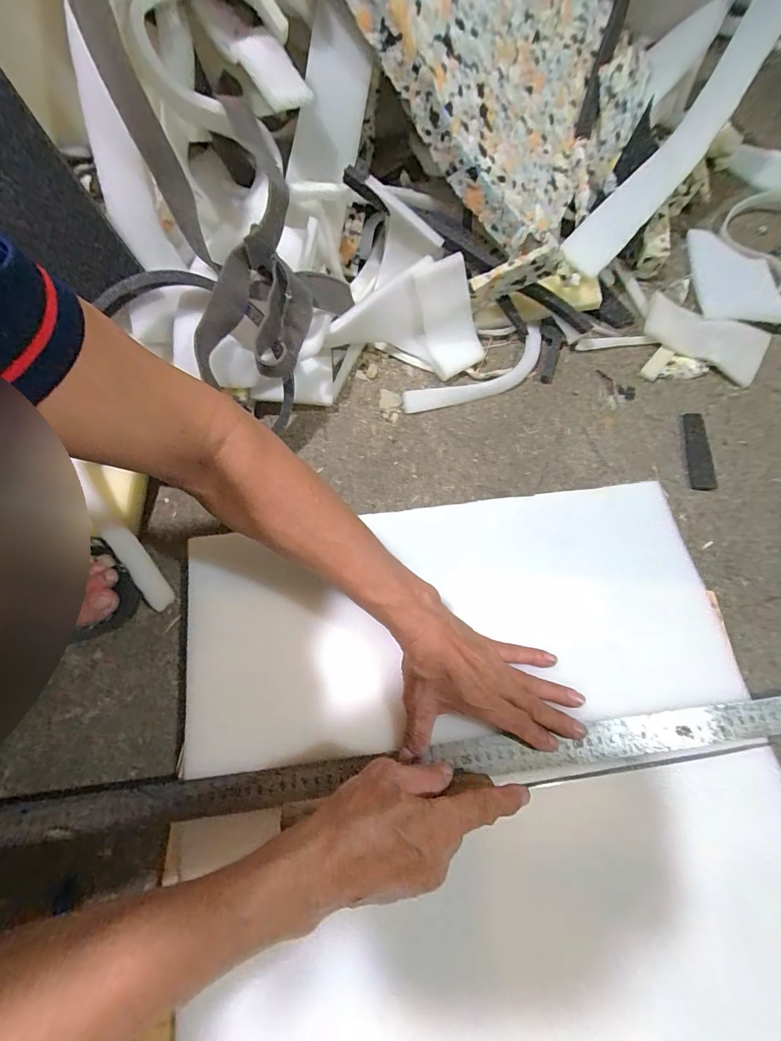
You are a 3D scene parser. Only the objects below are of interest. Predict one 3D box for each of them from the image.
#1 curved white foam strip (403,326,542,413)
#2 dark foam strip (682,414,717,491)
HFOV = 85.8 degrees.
[{"bbox_3d":[0.116,-0.182,0.536,0.208,0.019,0.054,-29,71,-10],"label":"curved white foam strip"},{"bbox_3d":[0.362,-0.083,0.496,0.024,0.010,0.101,4,69,2],"label":"dark foam strip"}]

